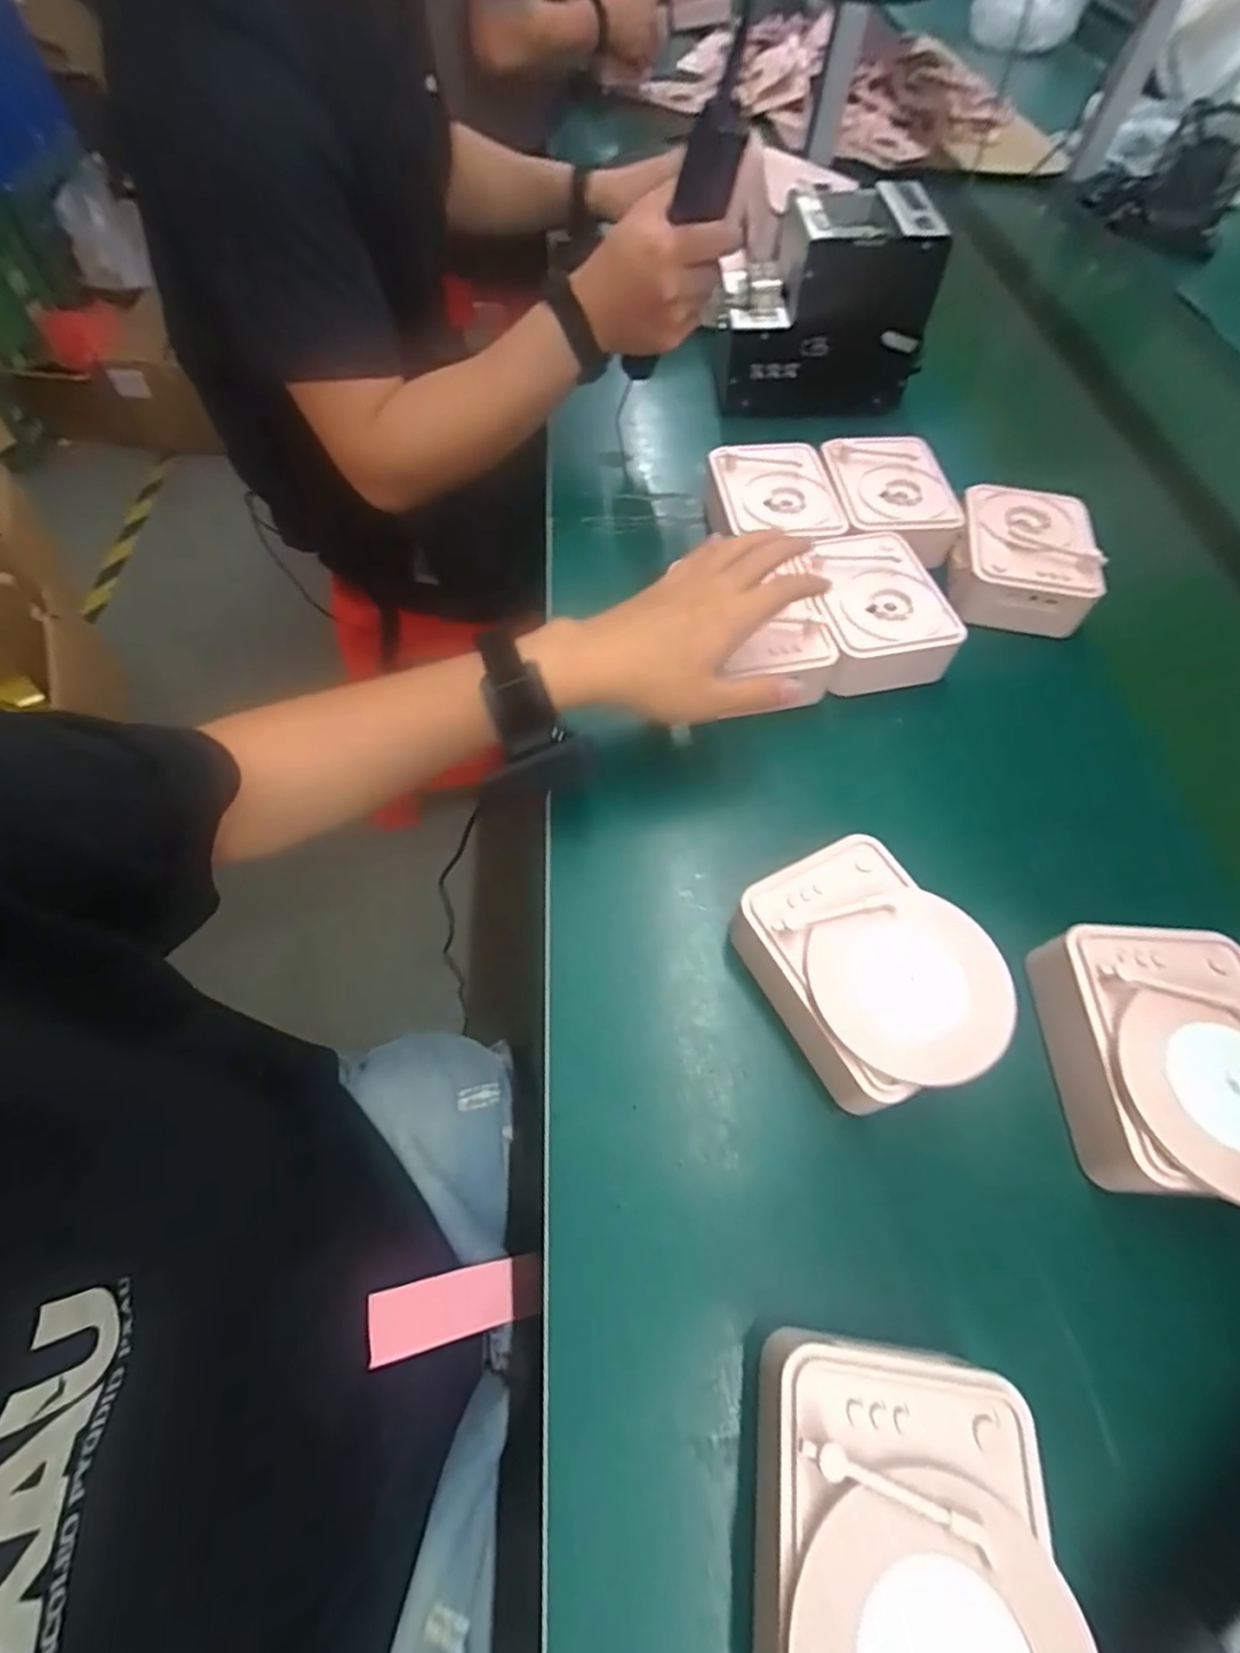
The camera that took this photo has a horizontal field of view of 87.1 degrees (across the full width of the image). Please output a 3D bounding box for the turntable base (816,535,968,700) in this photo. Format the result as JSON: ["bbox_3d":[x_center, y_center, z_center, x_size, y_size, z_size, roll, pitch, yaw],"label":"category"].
[{"bbox_3d":[0.193,-0.168,0.507,0.098,0.048,0.121,-7,60,-8],"label":"turntable base"}]

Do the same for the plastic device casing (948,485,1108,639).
[{"bbox_3d":[0.329,-0.221,0.537,0.103,0.050,0.118,15,60,4],"label":"plastic device casing"}]

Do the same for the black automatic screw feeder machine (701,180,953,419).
[{"bbox_3d":[0.194,-0.525,0.650,0.189,0.152,0.131,3,59,-3],"label":"black automatic screw feeder machine"}]

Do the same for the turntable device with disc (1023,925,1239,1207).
[{"bbox_3d":[0.285,0.121,0.334,0.107,0.046,0.137,5,59,-2],"label":"turntable device with disc"}]

